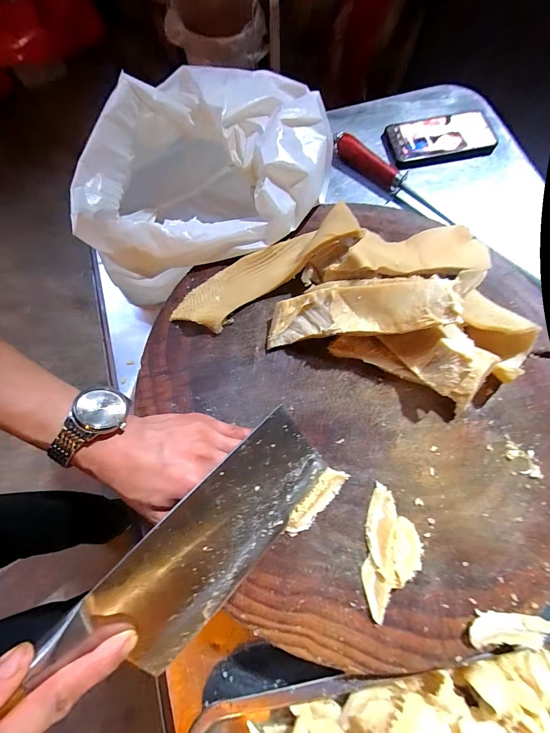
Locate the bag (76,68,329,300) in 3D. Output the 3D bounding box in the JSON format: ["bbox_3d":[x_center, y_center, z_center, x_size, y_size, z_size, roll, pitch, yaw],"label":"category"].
[{"bbox_3d":[-0.092,-0.245,0.423,0.304,0.132,0.274,-19,73,-6],"label":"bag"}]

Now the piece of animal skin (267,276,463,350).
[{"bbox_3d":[0.080,-0.058,0.322,0.175,0.018,0.057,-4,72,22],"label":"piece of animal skin"}]

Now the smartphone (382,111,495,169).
[{"bbox_3d":[0.263,-0.360,0.520,0.163,0.016,0.081,-10,72,-3],"label":"smartphone"}]

